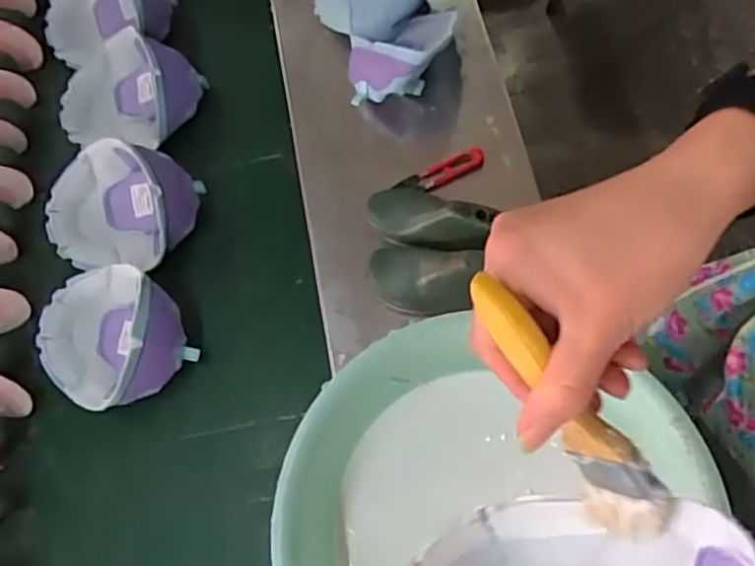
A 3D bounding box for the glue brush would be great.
[{"bbox_3d":[0.082,0.055,0.293,0.025,0.037,0.148,-39,110,-12],"label":"glue brush"}]

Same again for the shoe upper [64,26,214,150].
[{"bbox_3d":[-0.291,-0.231,0.788,0.162,0.063,0.119,2,69,8],"label":"shoe upper"}]

